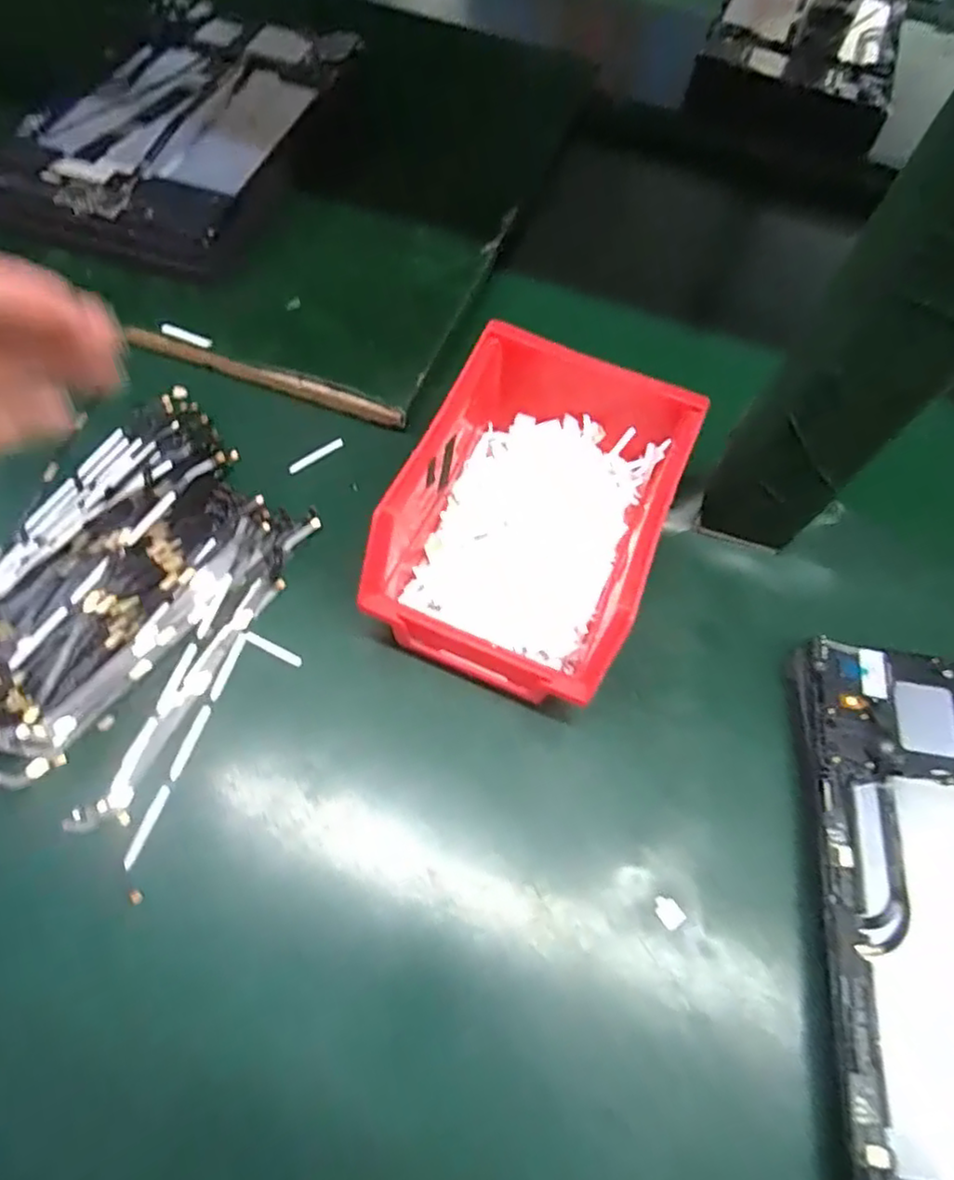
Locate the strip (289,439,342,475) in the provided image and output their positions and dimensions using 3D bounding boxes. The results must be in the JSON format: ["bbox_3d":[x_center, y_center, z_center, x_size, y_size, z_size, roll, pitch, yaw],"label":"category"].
[{"bbox_3d":[-0.085,-0.071,0.355,0.032,0.004,0.004,-36,73,-16],"label":"strip"}]

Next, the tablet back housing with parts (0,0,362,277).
[{"bbox_3d":[-0.189,-0.293,0.428,0.151,0.030,0.245,15,67,4],"label":"tablet back housing with parts"}]

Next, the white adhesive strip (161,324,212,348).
[{"bbox_3d":[-0.160,-0.140,0.368,0.030,0.004,0.006,18,68,5],"label":"white adhesive strip"}]

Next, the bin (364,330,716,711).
[{"bbox_3d":[0.026,-0.030,0.300,0.105,0.072,0.142,23,65,9],"label":"bin"}]

